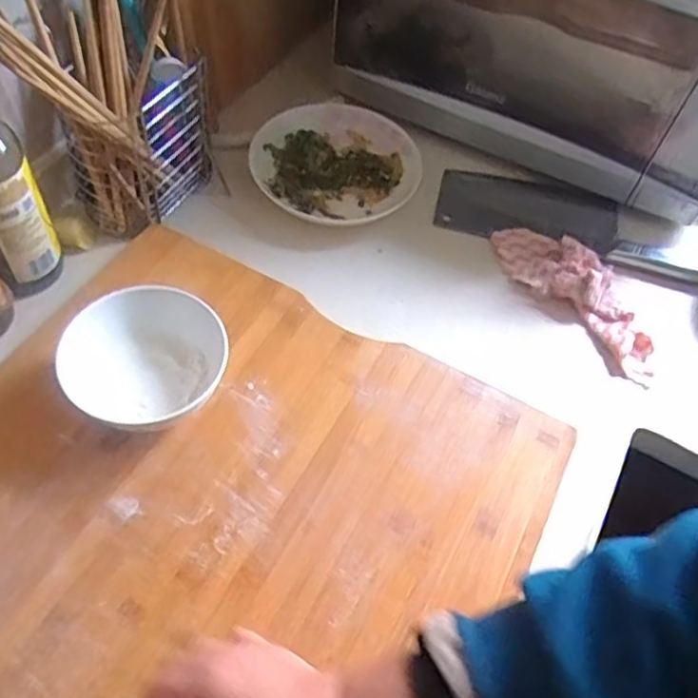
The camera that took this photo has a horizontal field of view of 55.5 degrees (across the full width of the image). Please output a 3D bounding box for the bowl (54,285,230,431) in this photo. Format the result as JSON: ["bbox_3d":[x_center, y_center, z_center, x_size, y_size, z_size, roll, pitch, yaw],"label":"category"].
[{"bbox_3d":[-0.152,0.016,0.510,0.109,0.069,0.112,2,56,-4],"label":"bowl"}]

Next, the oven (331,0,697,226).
[{"bbox_3d":[0.202,-0.378,0.705,0.483,0.249,0.276,19,56,8],"label":"oven"}]

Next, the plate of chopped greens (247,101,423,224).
[{"bbox_3d":[-0.018,-0.199,0.715,0.171,0.036,0.162,2,56,-4],"label":"plate of chopped greens"}]

